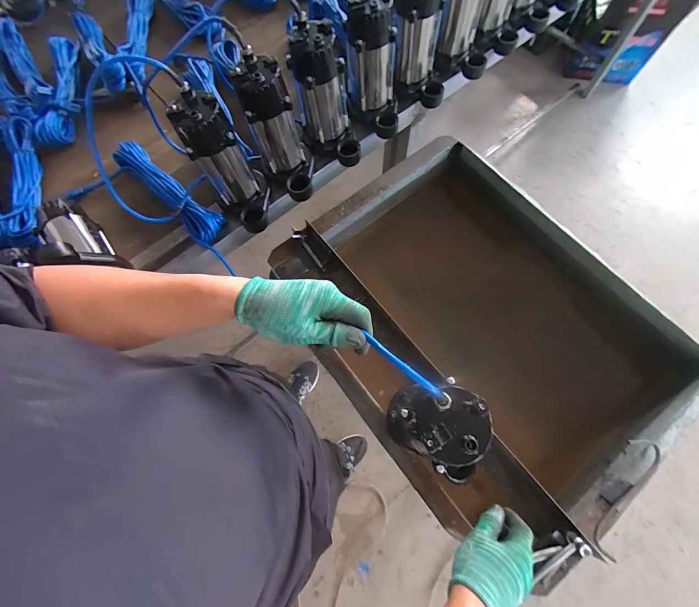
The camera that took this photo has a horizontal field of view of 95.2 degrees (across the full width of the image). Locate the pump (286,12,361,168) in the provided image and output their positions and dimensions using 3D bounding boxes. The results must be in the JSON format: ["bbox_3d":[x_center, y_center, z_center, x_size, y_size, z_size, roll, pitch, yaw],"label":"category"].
[{"bbox_3d":[-0.046,-0.418,0.667,0.111,0.218,0.146,-17,71,-3],"label":"pump"}]

